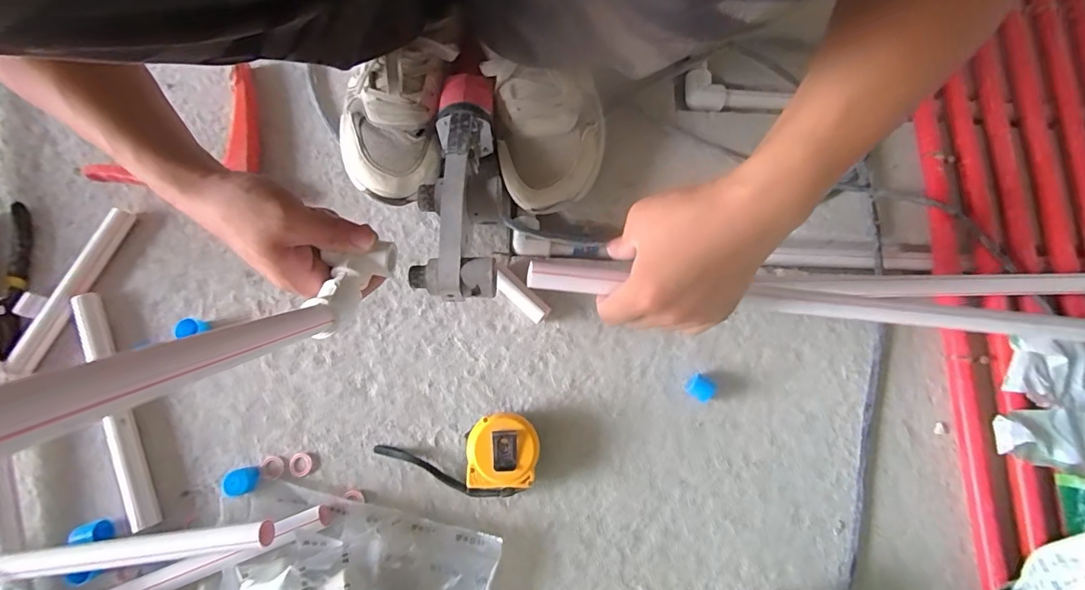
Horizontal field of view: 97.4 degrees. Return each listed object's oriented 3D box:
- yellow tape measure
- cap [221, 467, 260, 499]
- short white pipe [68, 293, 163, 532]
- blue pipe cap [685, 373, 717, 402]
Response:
[{"bbox_3d":[-0.077,0.151,0.430,0.152,0.040,0.072,-9,78,-3],"label":"yellow tape measure"},{"bbox_3d":[-0.272,0.169,0.429,0.024,0.025,0.024,0,78,-1],"label":"cap"},{"bbox_3d":[-0.394,0.102,0.439,0.019,0.020,0.226,-25,79,-6],"label":"short white pipe"},{"bbox_3d":[0.152,0.090,0.463,0.025,0.021,0.022,35,80,6],"label":"blue pipe cap"}]

